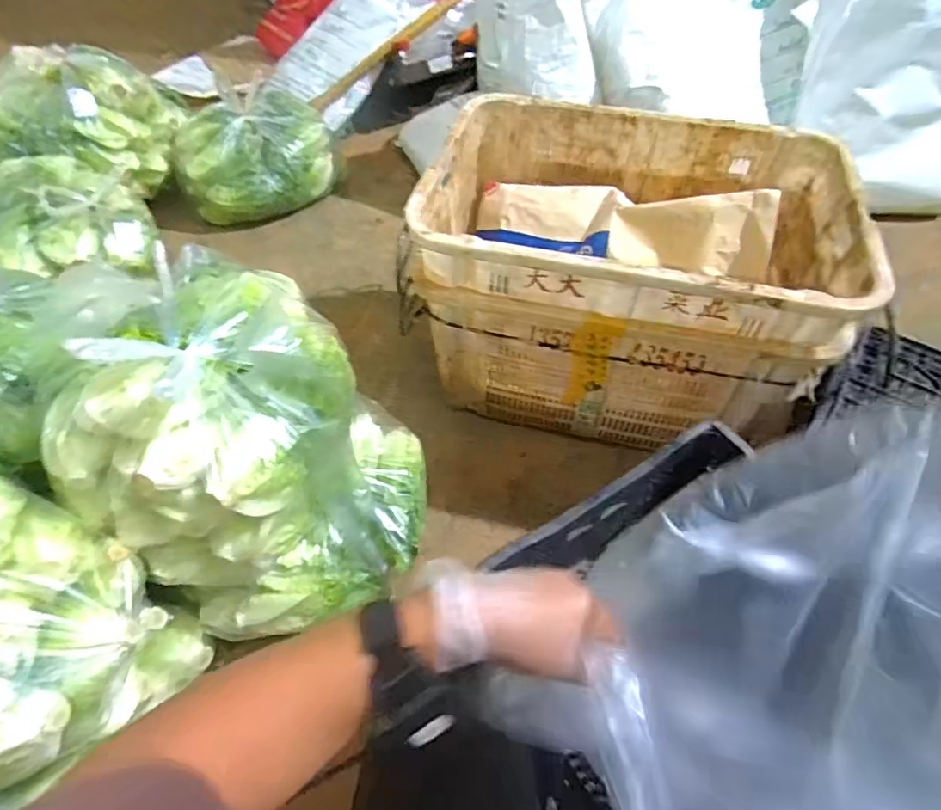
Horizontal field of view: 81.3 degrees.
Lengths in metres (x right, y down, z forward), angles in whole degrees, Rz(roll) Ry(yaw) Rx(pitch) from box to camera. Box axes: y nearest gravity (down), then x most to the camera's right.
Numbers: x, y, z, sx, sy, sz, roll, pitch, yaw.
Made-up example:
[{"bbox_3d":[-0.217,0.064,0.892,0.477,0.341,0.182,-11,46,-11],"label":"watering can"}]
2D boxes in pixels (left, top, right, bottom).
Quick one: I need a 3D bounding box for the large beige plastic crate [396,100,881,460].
[{"bbox_3d":[0.268,-0.237,1.027,0.645,0.406,0.466,11,54,9],"label":"large beige plastic crate"}]

